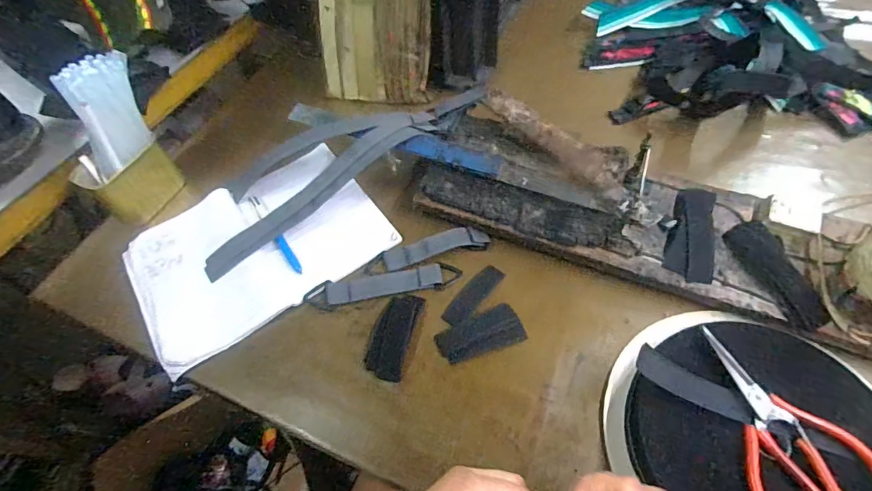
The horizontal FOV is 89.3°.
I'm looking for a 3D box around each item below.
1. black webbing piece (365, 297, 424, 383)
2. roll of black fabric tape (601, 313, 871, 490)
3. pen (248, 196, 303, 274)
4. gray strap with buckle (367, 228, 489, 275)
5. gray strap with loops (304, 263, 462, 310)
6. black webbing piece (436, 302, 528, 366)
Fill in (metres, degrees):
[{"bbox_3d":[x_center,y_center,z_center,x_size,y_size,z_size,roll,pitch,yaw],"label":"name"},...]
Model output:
[{"bbox_3d":[-0.046,0.096,0.477,0.043,0.007,0.093,12,58,12],"label":"black webbing piece"},{"bbox_3d":[0.276,0.168,0.370,0.242,0.059,0.234,-2,56,3],"label":"roll of black fabric tape"},{"bbox_3d":[-0.204,-0.016,0.559,0.013,0.009,0.146,-33,60,-16],"label":"pen"},{"bbox_3d":[-0.011,0.003,0.521,0.144,0.013,0.034,-11,56,-3],"label":"gray strap with buckle"},{"bbox_3d":[-0.060,0.046,0.504,0.173,0.008,0.029,-10,56,-2],"label":"gray strap with loops"},{"bbox_3d":[0.046,0.095,0.473,0.091,0.004,0.045,-17,56,-7],"label":"black webbing piece"}]

